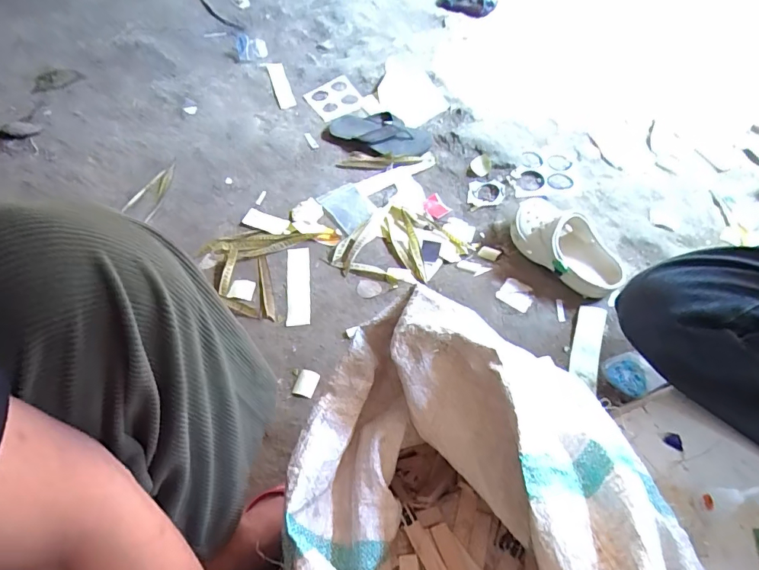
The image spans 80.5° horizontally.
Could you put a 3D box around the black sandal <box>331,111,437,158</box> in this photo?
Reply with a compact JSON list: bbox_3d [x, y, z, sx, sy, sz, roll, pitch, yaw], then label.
[{"bbox_3d":[-0.002,-0.387,1.132,0.275,0.063,0.114,22,58,14],"label":"black sandal"}]

